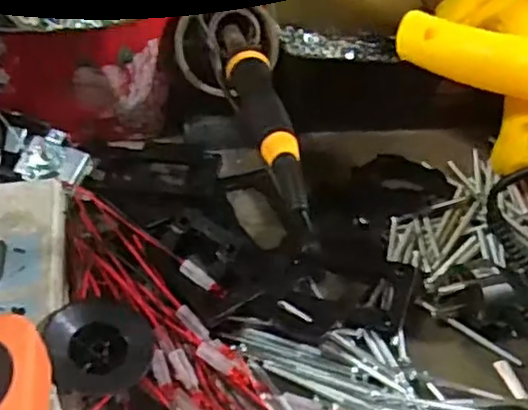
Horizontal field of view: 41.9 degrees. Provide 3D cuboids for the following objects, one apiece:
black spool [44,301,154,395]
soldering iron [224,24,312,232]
[{"bbox_3d":[-0.076,0.066,0.317,0.047,0.008,0.041,9,84,-22],"label":"black spool"},{"bbox_3d":[-0.001,-0.049,0.346,0.024,0.019,0.167,-5,37,-10],"label":"soldering iron"}]

